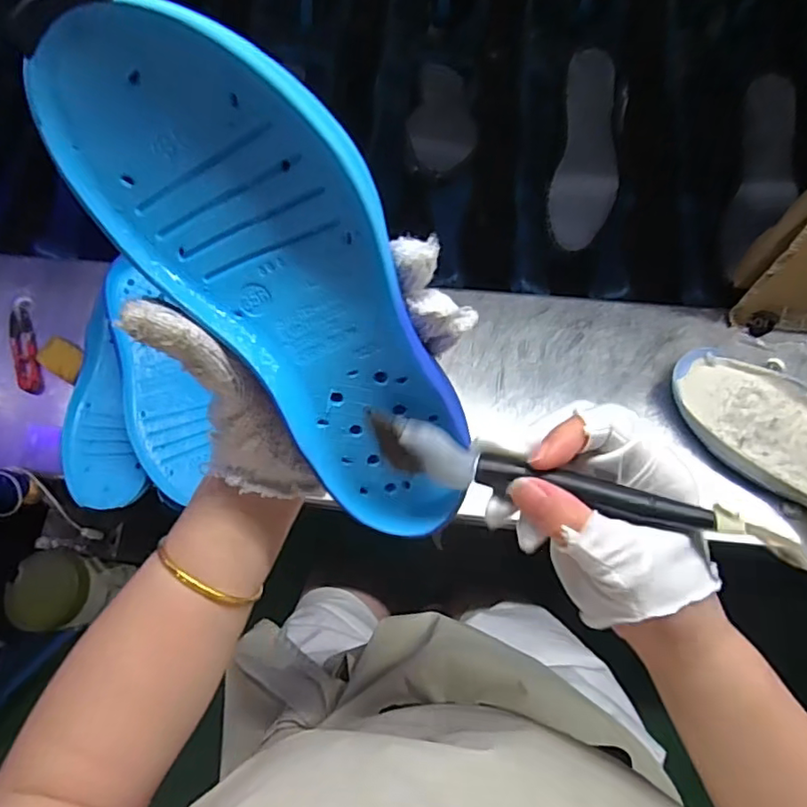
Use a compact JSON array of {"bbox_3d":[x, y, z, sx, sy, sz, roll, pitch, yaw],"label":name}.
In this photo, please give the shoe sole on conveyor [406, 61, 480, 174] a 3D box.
[{"bbox_3d":[0.046,-0.334,0.657,0.071,0.024,0.216,3,53,2],"label":"shoe sole on conveyor"}]

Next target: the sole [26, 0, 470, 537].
[{"bbox_3d":[-0.040,-0.035,0.238,0.086,0.234,0.032,-26,32,8],"label":"sole"}]

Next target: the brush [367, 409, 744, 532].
[{"bbox_3d":[0.060,0.031,0.253,0.161,0.020,0.023,12,72,9],"label":"brush"}]

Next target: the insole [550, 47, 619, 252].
[{"bbox_3d":[0.212,-0.293,0.665,0.069,0.014,0.217,4,96,2],"label":"insole"}]

